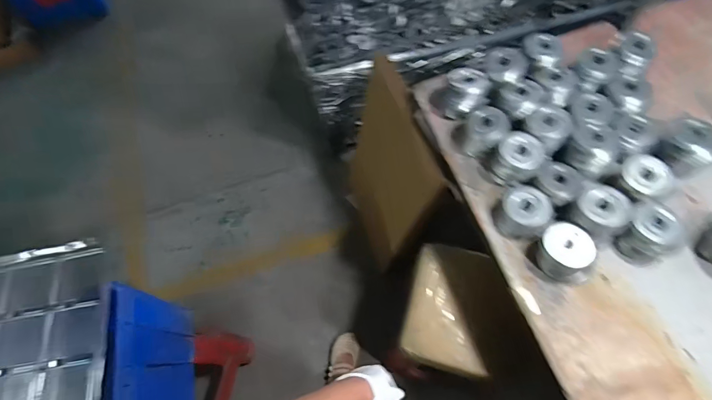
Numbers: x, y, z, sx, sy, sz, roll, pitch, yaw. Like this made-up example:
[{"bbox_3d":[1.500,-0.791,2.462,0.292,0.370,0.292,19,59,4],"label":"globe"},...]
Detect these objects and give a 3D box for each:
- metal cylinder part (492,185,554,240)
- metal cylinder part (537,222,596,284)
[{"bbox_3d":[0.322,0.018,0.742,0.094,0.062,0.094,-2,65,5],"label":"metal cylinder part"},{"bbox_3d":[0.375,0.096,0.695,0.084,0.058,0.104,-30,67,-9],"label":"metal cylinder part"}]

